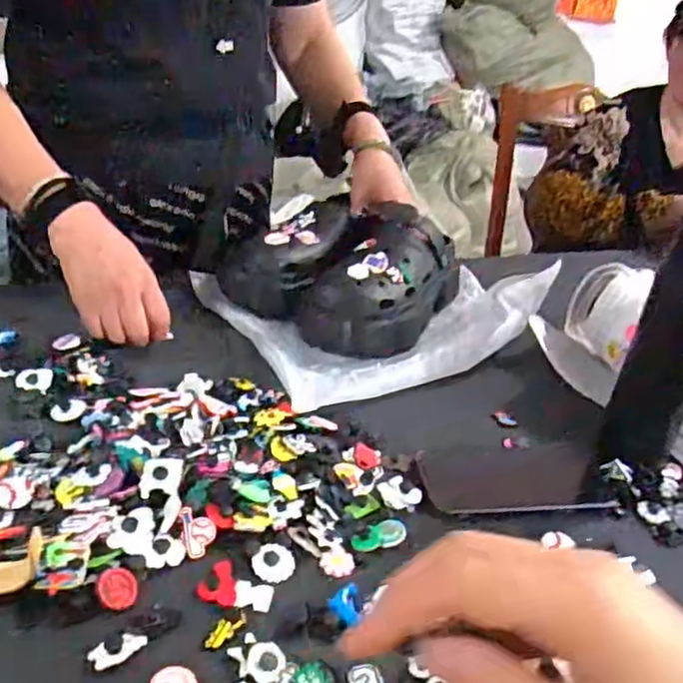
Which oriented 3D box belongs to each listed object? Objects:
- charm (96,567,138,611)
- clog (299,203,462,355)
[{"bbox_3d":[-0.145,0.158,0.442,0.024,0.005,0.030,-5,31,-21],"label":"charm"},{"bbox_3d":[0.046,-0.079,0.800,0.135,0.108,0.230,20,32,21],"label":"clog"}]

